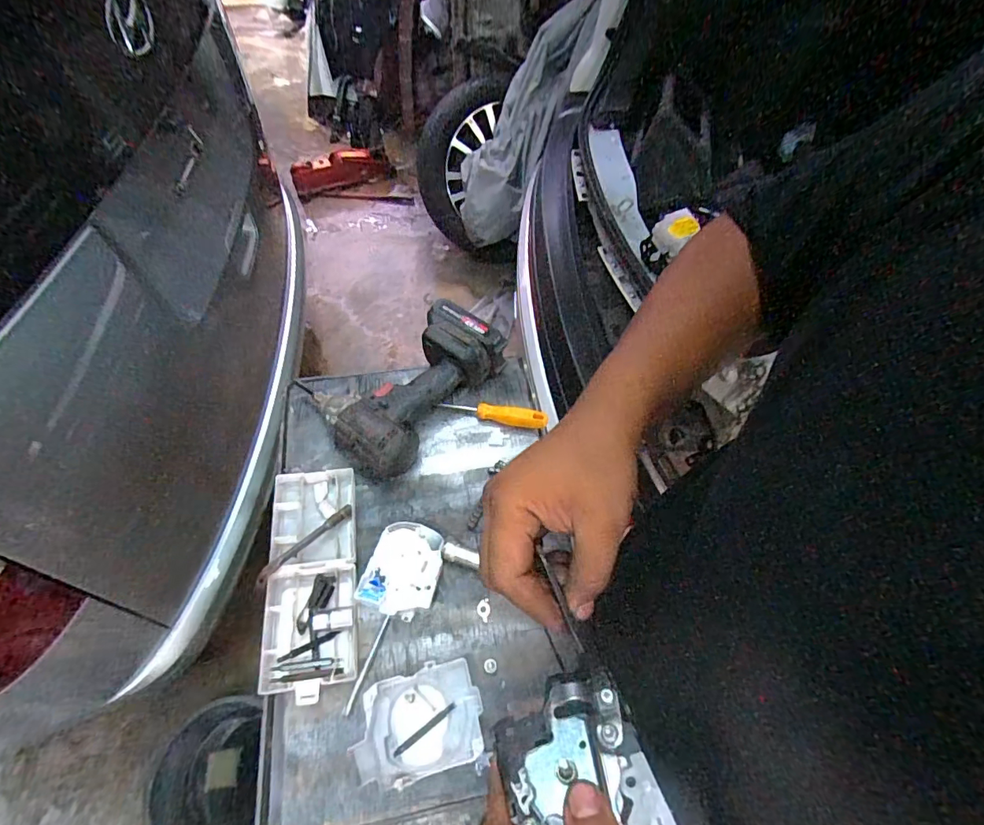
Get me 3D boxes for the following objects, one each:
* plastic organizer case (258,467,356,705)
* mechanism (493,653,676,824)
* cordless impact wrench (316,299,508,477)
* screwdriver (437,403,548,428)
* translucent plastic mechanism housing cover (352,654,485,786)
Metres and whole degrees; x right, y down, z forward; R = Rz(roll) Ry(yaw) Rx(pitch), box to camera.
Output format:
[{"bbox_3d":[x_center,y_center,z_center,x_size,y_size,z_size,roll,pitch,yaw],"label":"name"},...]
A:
[{"bbox_3d":[-0.189,0.166,0.505,0.087,0.030,0.225,-8,57,-8],"label":"plastic organizer case"},{"bbox_3d":[0.048,0.199,0.261,0.078,0.040,0.103,-27,32,-3],"label":"mechanism"},{"bbox_3d":[-0.102,-0.035,0.597,0.139,0.066,0.229,33,61,18],"label":"cordless impact wrench"},{"bbox_3d":[0.002,-0.001,0.618,0.136,0.023,0.021,11,57,4],"label":"screwdriver"},{"bbox_3d":[-0.067,0.278,0.435,0.110,0.032,0.080,-12,58,-11],"label":"translucent plastic mechanism housing cover"}]

